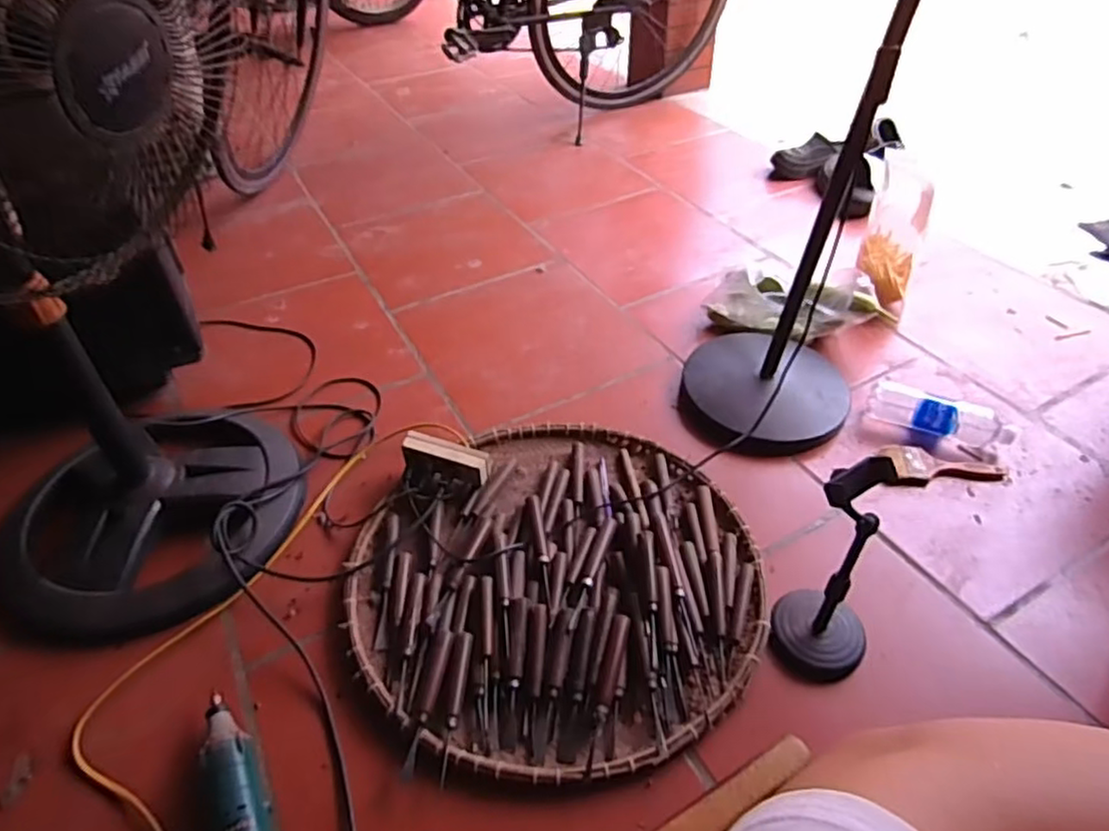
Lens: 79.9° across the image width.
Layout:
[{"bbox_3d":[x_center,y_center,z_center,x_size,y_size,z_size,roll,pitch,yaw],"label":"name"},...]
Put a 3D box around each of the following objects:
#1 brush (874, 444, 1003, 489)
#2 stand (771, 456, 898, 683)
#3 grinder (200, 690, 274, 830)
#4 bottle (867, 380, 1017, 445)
[{"bbox_3d":[0.585,0.076,0.996,0.167,0.016,0.063,3,43,3],"label":"brush"},{"bbox_3d":[0.316,0.173,0.713,0.106,0.264,0.107,26,50,25],"label":"stand"},{"bbox_3d":[-0.331,0.384,0.683,0.045,0.057,0.215,-20,47,-20],"label":"grinder"},{"bbox_3d":[0.607,-0.002,1.048,0.204,0.058,0.058,20,47,20],"label":"bottle"}]

